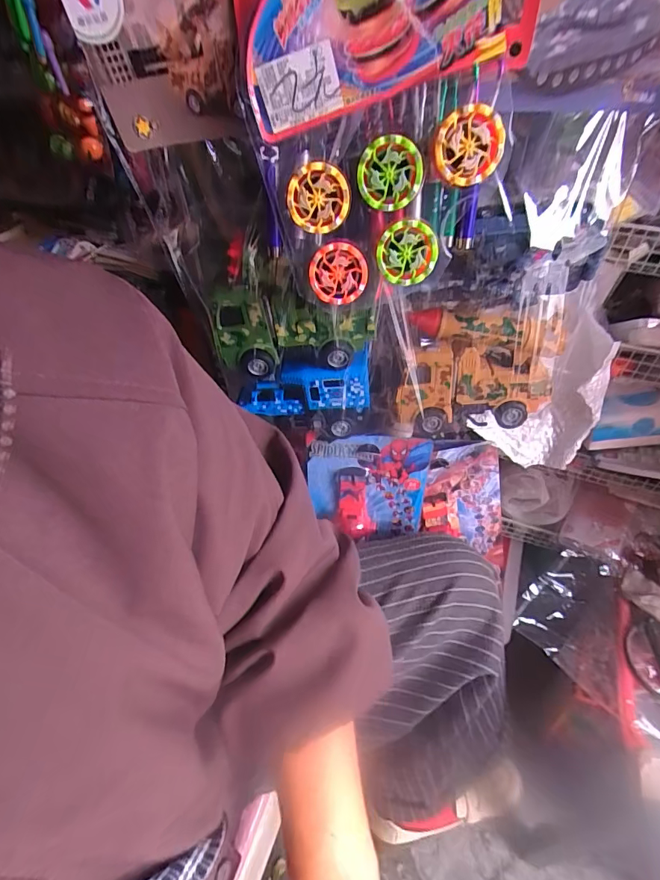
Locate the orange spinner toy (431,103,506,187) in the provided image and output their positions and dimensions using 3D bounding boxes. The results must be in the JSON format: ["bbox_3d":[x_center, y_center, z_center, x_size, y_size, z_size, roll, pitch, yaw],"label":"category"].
[{"bbox_3d":[0.085,-0.181,0.272,0.041,0.039,0.015,6,44,10],"label":"orange spinner toy"}]

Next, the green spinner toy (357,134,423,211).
[{"bbox_3d":[0.038,-0.170,0.281,0.040,0.040,0.010,2,44,6],"label":"green spinner toy"}]

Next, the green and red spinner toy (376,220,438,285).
[{"bbox_3d":[0.053,-0.128,0.304,0.040,0.039,0.010,0,43,4],"label":"green and red spinner toy"}]

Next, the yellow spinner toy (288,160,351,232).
[{"bbox_3d":[-0.008,-0.162,0.295,0.040,0.041,0.012,4,44,8],"label":"yellow spinner toy"}]

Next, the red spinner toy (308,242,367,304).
[{"bbox_3d":[0.006,-0.119,0.317,0.041,0.041,0.008,1,44,5],"label":"red spinner toy"}]

